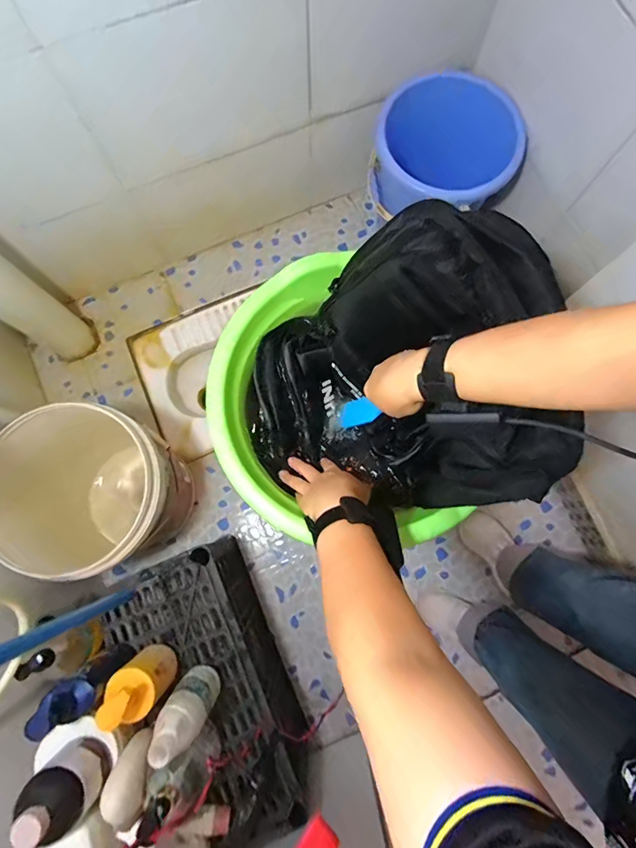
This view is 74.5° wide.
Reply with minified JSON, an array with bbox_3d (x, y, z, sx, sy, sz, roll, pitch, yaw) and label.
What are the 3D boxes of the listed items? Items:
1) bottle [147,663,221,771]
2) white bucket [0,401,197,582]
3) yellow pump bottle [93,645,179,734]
[{"bbox_3d":[-0.197,0.431,0.647,0.051,0.223,0.057,-16,79,-4],"label":"bottle"},{"bbox_3d":[-0.445,0.164,0.911,0.314,0.409,0.281,-21,80,-5],"label":"white bucket"},{"bbox_3d":[-0.281,0.416,0.678,0.072,0.183,0.076,0,78,-1],"label":"yellow pump bottle"}]

